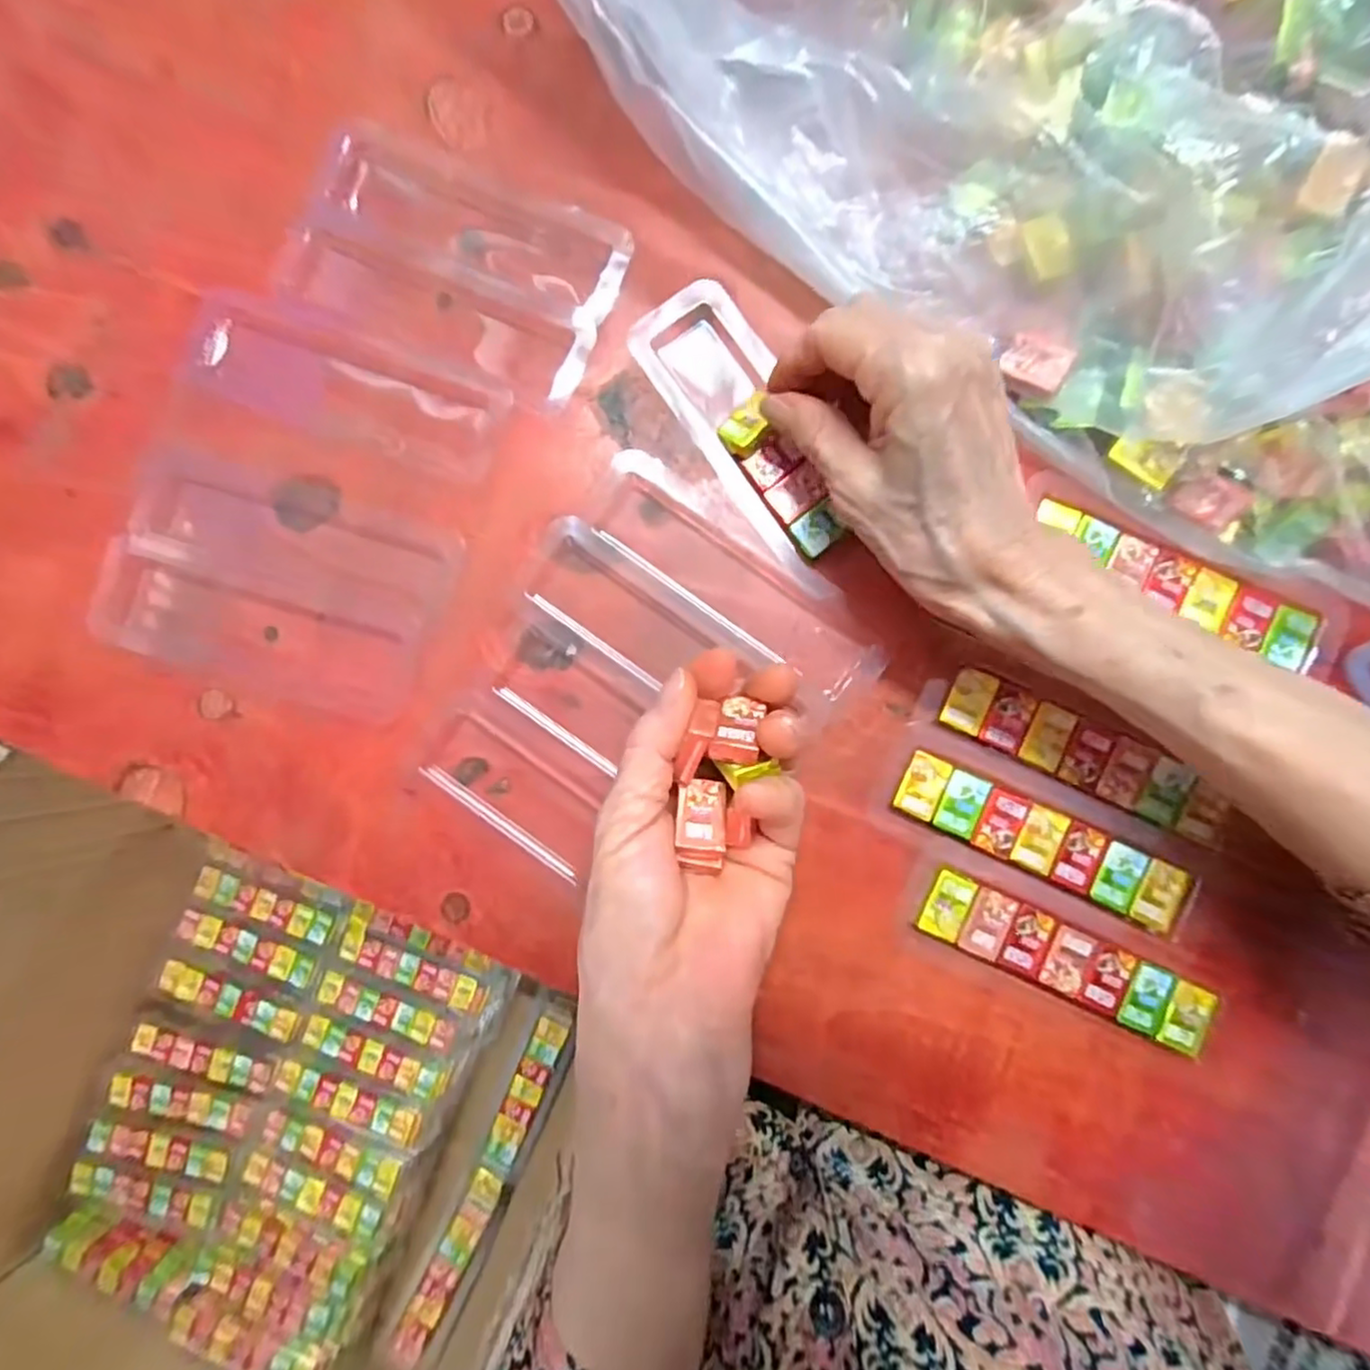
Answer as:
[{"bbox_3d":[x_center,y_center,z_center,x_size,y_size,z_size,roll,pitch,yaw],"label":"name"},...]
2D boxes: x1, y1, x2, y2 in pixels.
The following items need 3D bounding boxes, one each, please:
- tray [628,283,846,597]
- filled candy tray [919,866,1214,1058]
[{"bbox_3d":[0.026,-0.102,0.279,0.046,0.012,0.137,-28,86,1],"label":"tray"},{"bbox_3d":[0.151,0.109,0.267,0.117,0.006,0.027,25,88,3],"label":"filled candy tray"}]

